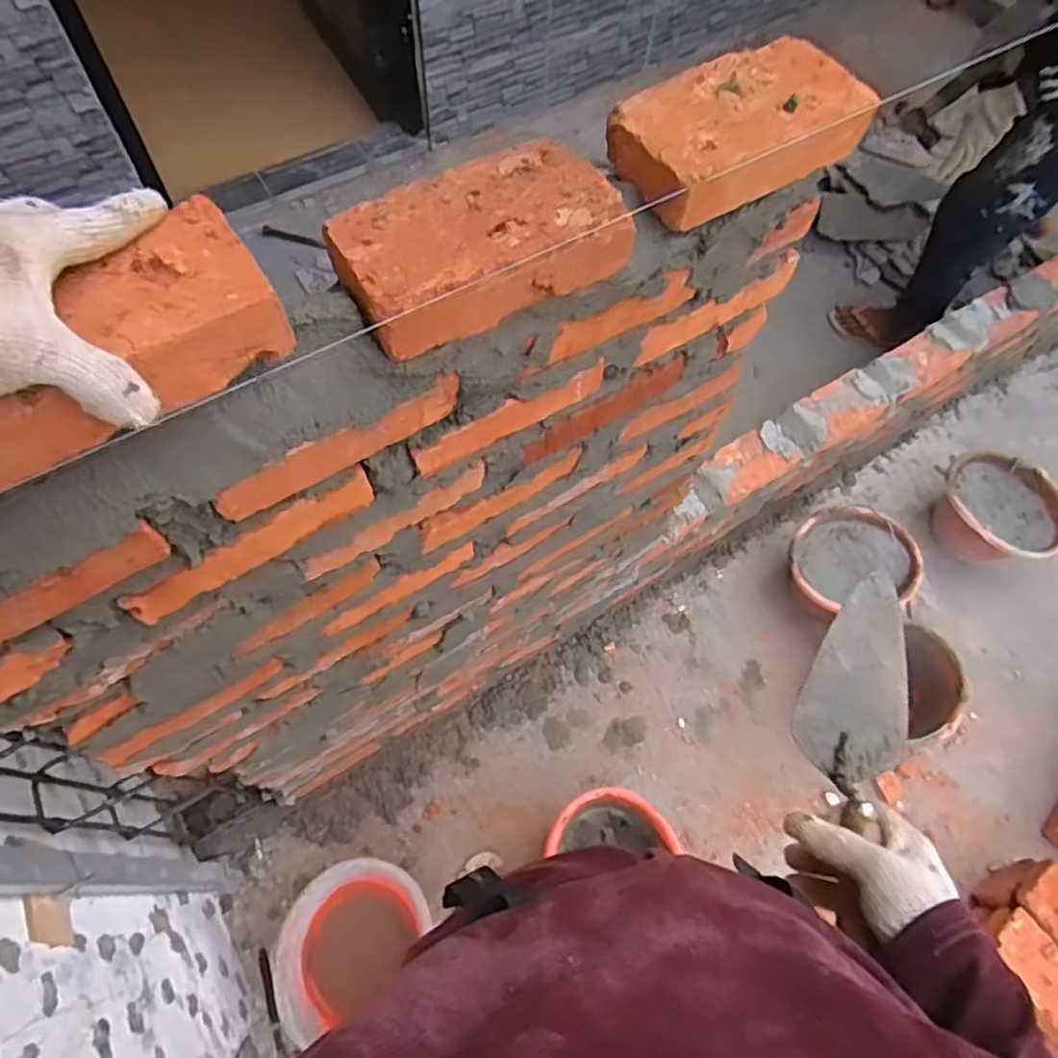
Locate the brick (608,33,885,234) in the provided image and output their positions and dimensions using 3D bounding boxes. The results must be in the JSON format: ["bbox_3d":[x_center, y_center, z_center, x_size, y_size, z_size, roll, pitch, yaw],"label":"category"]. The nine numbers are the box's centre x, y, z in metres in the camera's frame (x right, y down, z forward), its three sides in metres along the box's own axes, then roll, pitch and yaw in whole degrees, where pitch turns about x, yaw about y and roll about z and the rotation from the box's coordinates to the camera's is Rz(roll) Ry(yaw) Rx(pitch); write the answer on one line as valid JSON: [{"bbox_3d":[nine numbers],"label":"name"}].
[{"bbox_3d":[0.163,-0.313,0.542,0.199,0.044,0.103,-27,67,-15],"label":"brick"}]

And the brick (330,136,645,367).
[{"bbox_3d":[-0.036,-0.199,0.485,0.193,0.046,0.101,-29,68,-16],"label":"brick"}]

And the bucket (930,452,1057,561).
[{"bbox_3d":[1.015,-0.032,1.527,0.209,0.158,0.263,-32,69,-17],"label":"bucket"}]

